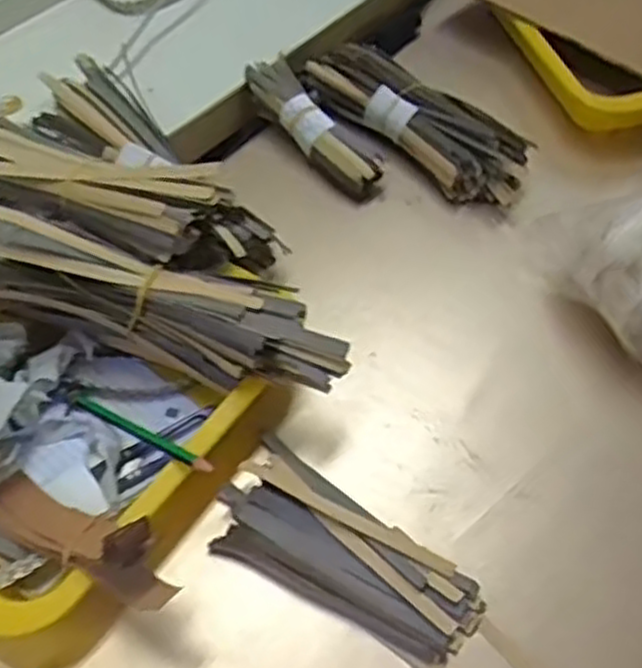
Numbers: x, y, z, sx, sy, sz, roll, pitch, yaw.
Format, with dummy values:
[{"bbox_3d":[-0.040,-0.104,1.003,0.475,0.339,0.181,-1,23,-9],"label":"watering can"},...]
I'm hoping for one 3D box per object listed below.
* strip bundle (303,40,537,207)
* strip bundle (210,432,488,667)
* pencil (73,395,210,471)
[{"bbox_3d":[0.081,-0.174,0.644,0.201,0.044,0.066,39,62,25],"label":"strip bundle"},{"bbox_3d":[0.017,0.125,0.441,0.163,0.013,0.068,33,59,17],"label":"strip bundle"},{"bbox_3d":[-0.107,0.056,0.461,0.123,0.009,0.008,20,53,35],"label":"pencil"}]

